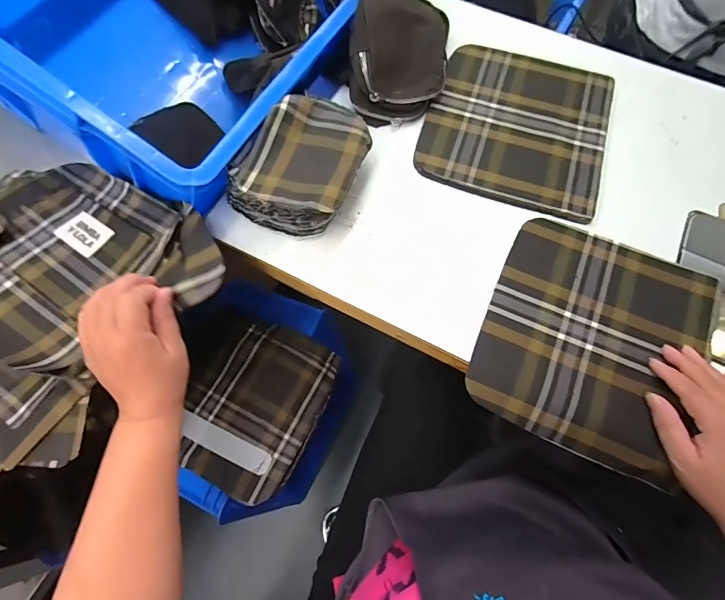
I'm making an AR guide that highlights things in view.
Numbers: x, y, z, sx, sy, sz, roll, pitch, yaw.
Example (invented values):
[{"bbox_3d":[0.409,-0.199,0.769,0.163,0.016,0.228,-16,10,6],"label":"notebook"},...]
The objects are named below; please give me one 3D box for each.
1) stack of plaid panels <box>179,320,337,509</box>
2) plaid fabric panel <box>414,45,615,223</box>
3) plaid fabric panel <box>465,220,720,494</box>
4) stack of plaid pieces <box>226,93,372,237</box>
[{"bbox_3d":[-0.161,0.157,0.603,0.188,0.042,0.240,25,66,7],"label":"stack of plaid panels"},{"bbox_3d":[0.201,-0.231,0.508,0.221,0.010,0.234,19,70,7],"label":"plaid fabric panel"},{"bbox_3d":[0.246,0.038,0.421,0.217,0.015,0.237,23,73,9],"label":"plaid fabric panel"},{"bbox_3d":[-0.061,-0.157,0.454,0.121,0.066,0.164,23,71,8],"label":"stack of plaid pieces"}]

